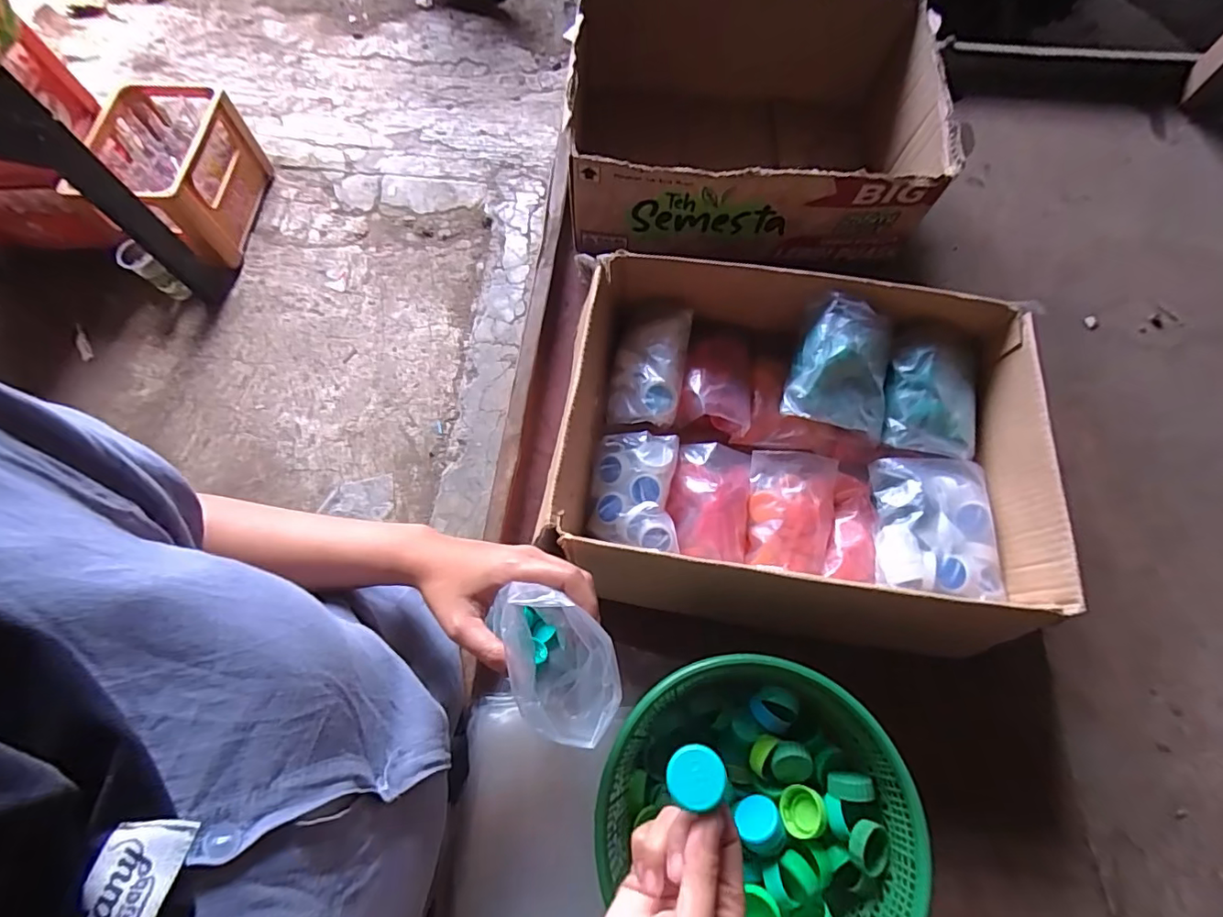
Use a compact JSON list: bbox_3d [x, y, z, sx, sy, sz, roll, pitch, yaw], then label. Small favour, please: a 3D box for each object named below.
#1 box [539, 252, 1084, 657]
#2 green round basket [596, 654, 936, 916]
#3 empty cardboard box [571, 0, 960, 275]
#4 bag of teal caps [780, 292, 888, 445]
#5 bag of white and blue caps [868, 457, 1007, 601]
[{"bbox_3d":[0.142,-0.008,0.458,0.377,0.107,0.282,9,71,3],"label":"box"},{"bbox_3d":[0.094,0.248,0.371,0.197,0.081,0.199,-7,71,-2],"label":"green round basket"},{"bbox_3d":[0.153,-0.355,0.597,0.377,0.174,0.264,-1,70,0],"label":"empty cardboard box"},{"bbox_3d":[0.201,-0.079,0.469,0.084,0.045,0.106,16,88,2],"label":"bag of teal caps"},{"bbox_3d":[0.261,0.057,0.438,0.086,0.039,0.113,7,71,3],"label":"bag of white and blue caps"}]

